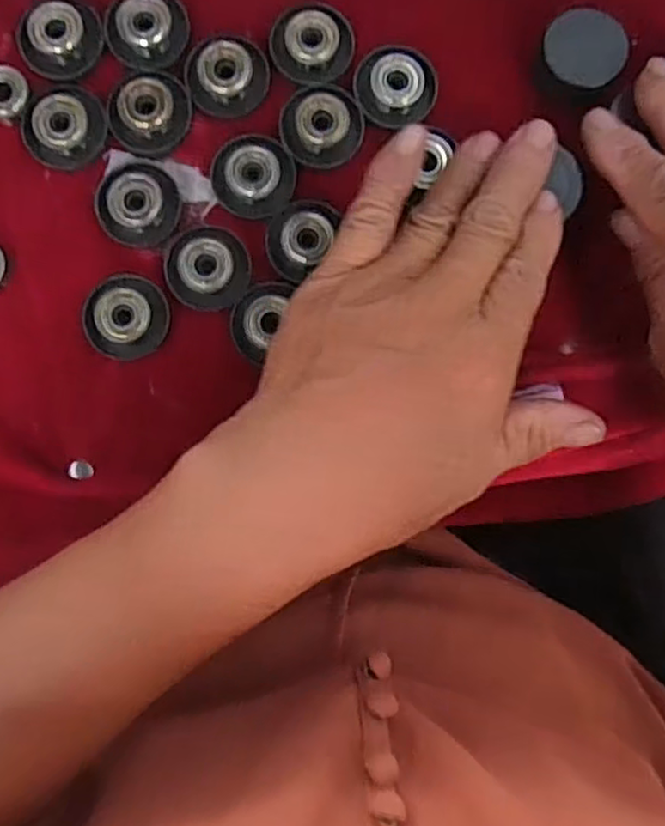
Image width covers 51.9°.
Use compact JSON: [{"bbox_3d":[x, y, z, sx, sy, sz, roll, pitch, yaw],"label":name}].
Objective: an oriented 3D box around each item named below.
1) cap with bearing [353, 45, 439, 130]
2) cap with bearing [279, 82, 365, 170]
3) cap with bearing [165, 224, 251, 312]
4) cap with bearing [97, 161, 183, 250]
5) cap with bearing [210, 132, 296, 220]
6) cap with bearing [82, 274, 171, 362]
[{"bbox_3d":[0.026,-0.130,0.270,0.032,0.008,0.027,4,88,-2],"label":"cap with bearing"},{"bbox_3d":[-0.004,-0.113,0.267,0.032,0.008,0.031,0,88,-2],"label":"cap with bearing"},{"bbox_3d":[-0.048,-0.056,0.263,0.032,0.009,0.031,0,88,-2],"label":"cap with bearing"},{"bbox_3d":[-0.076,-0.082,0.265,0.031,0.011,0.032,1,88,-2],"label":"cap with bearing"},{"bbox_3d":[-0.031,-0.094,0.267,0.031,0.008,0.031,0,88,-2],"label":"cap with bearing"},{"bbox_3d":[-0.079,-0.037,0.263,0.031,0.007,0.032,0,88,-2],"label":"cap with bearing"}]

